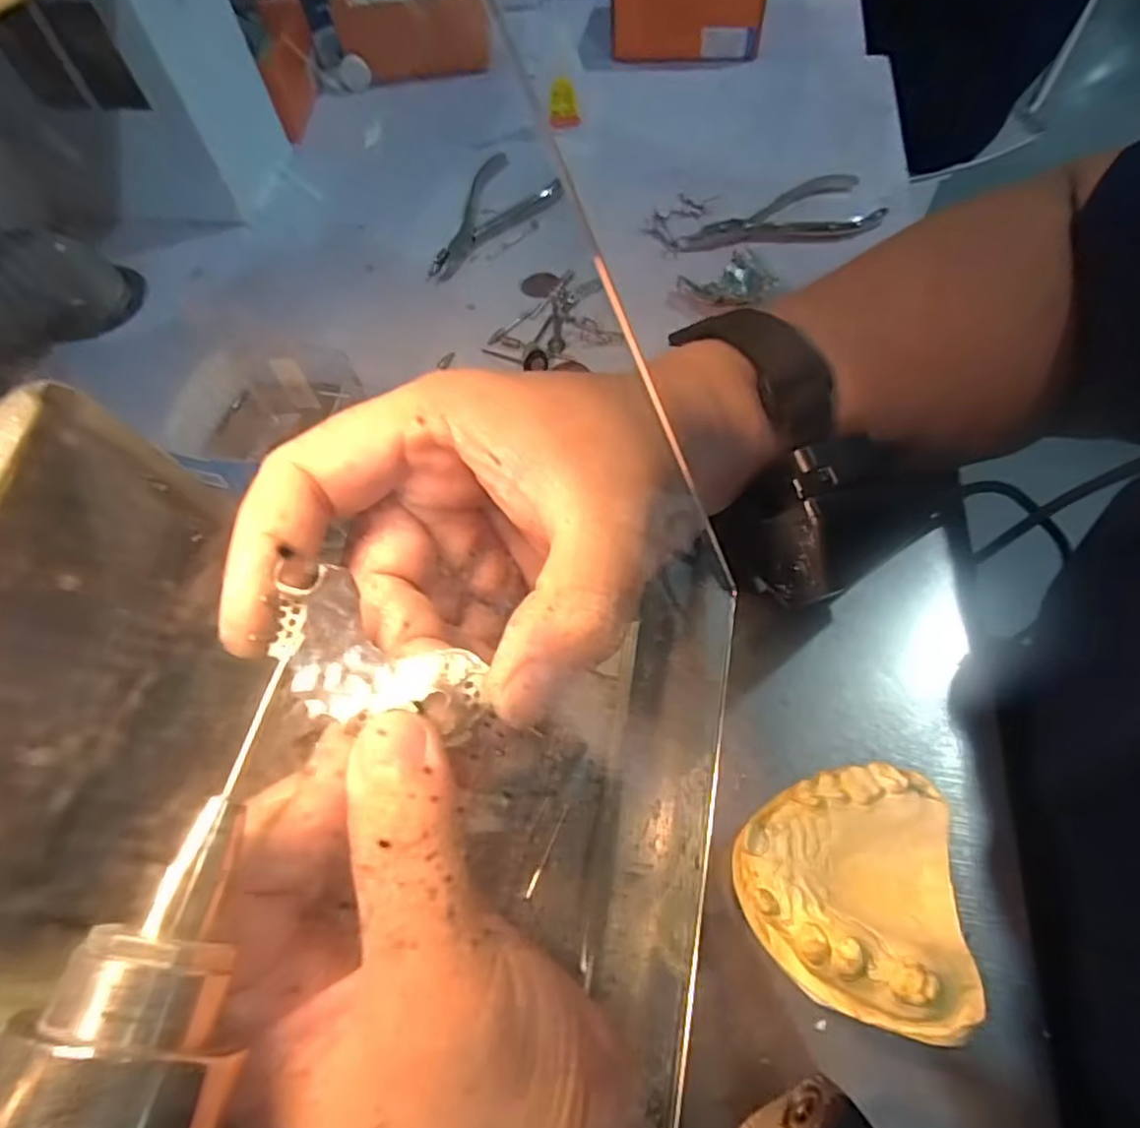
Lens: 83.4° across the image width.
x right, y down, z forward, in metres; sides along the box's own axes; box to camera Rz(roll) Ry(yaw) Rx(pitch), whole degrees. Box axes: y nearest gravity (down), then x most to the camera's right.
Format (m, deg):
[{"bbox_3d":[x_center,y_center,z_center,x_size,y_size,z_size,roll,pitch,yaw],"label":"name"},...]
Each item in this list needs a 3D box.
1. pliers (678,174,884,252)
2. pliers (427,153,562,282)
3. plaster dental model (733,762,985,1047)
[{"bbox_3d":[0.127,-0.220,0.397,0.124,0.007,0.058,-9,60,-1],"label":"pliers"},{"bbox_3d":[-0.056,-0.223,0.412,0.058,0.007,0.121,26,65,18],"label":"pliers"},{"bbox_3d":[0.084,0.099,0.199,0.062,0.038,0.068,7,61,8],"label":"plaster dental model"}]

